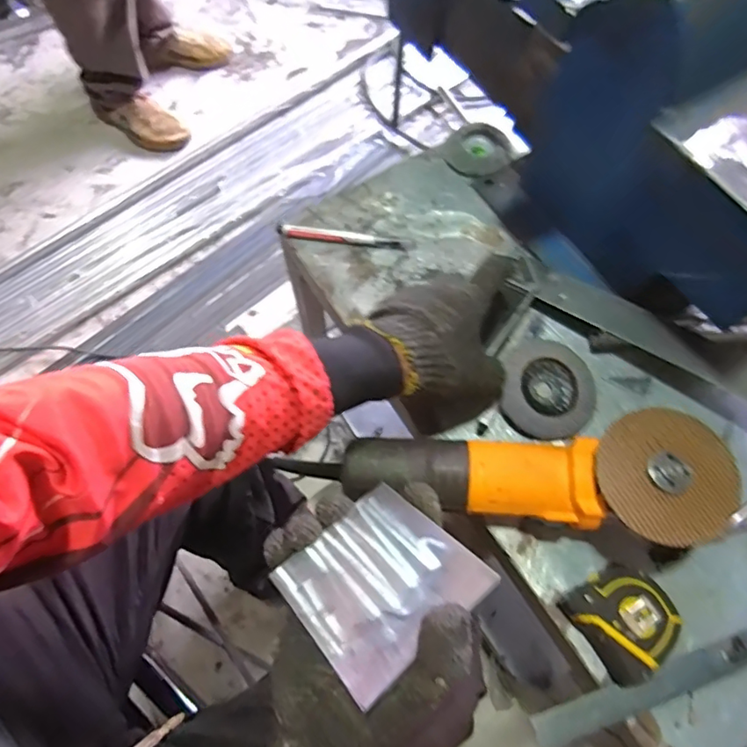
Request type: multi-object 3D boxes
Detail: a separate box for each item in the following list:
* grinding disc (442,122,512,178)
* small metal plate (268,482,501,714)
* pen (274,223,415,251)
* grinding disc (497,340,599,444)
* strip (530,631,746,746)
[{"bbox_3d":[0.118,-0.254,0.618,0.071,0.016,0.072,0,69,-1],"label":"grinding disc"},{"bbox_3d":[0.003,0.126,0.332,0.098,0.006,0.105,-35,37,-21],"label":"small metal plate"},{"bbox_3d":[-0.029,-0.144,0.575,0.143,0.013,0.014,7,69,2],"label":"pen"},{"bbox_3d":[0.164,0.017,0.504,0.086,0.011,0.095,13,70,4],"label":"grinding disc"},{"bbox_3d":[0.233,0.241,0.422,0.228,0.012,0.026,-18,71,-8],"label":"strip"}]

